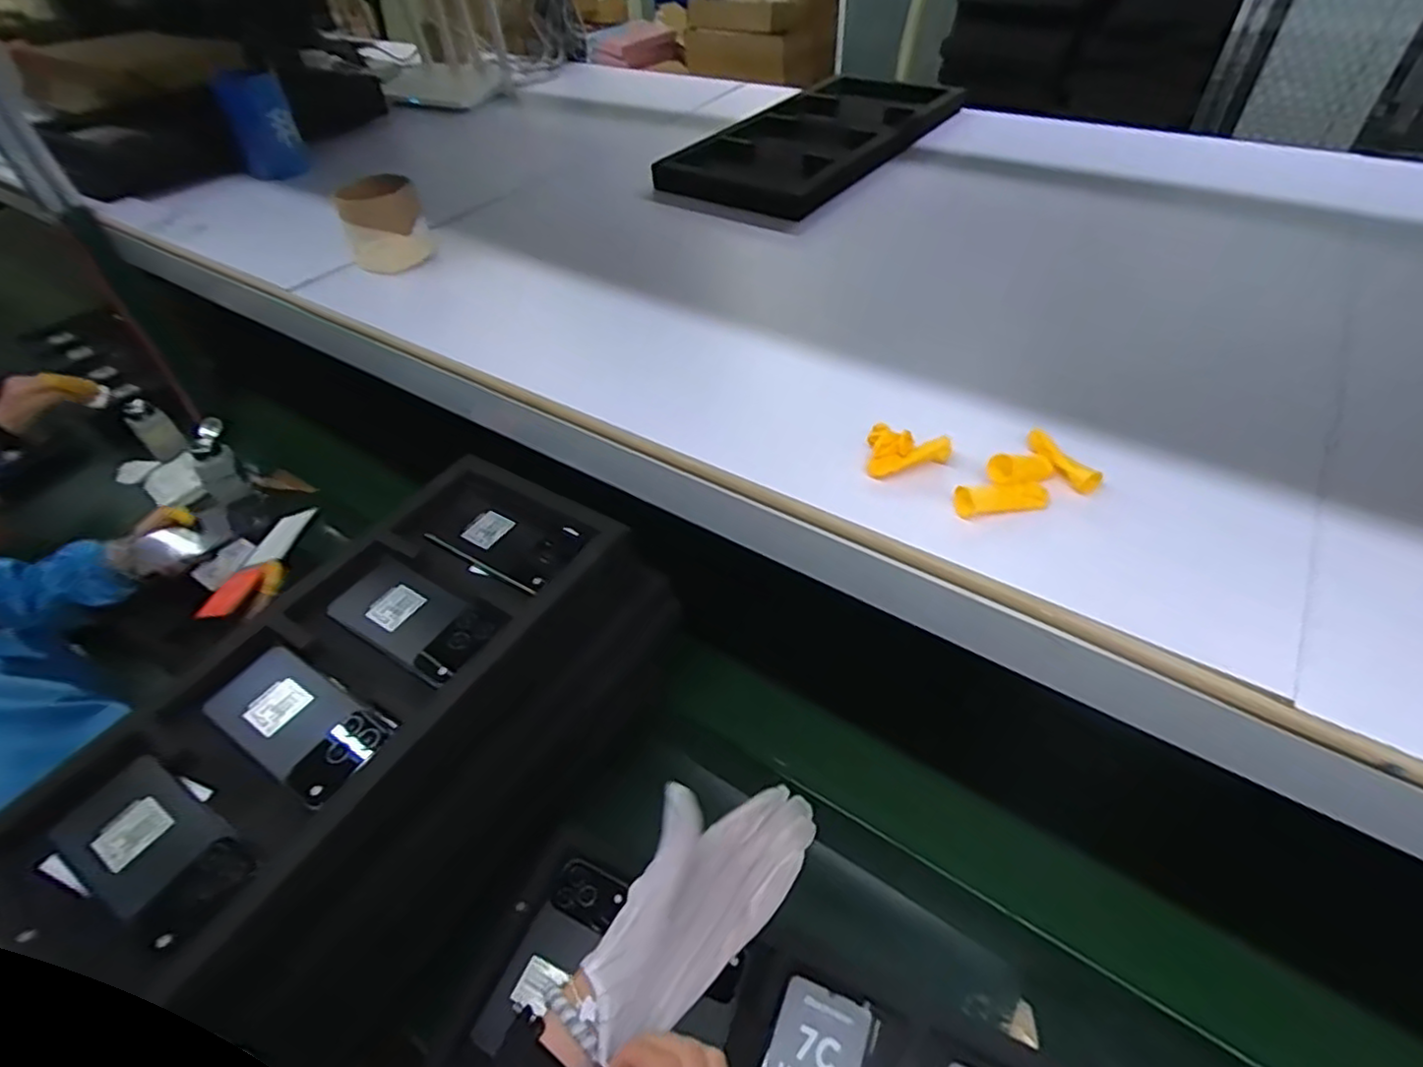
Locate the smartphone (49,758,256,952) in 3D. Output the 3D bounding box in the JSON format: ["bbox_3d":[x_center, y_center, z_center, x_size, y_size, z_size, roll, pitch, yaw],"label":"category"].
[{"bbox_3d":[-0.372,0.212,0.458,0.145,0.014,0.071,21,51,22],"label":"smartphone"}]

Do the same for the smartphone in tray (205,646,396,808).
[{"bbox_3d":[-0.316,0.143,0.521,0.141,0.015,0.070,22,51,23],"label":"smartphone in tray"}]

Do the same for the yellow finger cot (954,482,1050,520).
[{"bbox_3d":[0.187,-0.022,0.437,0.061,0.012,0.019,-6,46,-2],"label":"yellow finger cot"}]

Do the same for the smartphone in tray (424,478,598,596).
[{"bbox_3d":[-0.193,0.001,0.661,0.140,0.014,0.091,25,53,18],"label":"smartphone in tray"}]

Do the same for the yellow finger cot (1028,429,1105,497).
[{"bbox_3d":[0.237,-0.050,0.461,0.015,0.014,0.060,-16,47,-12],"label":"yellow finger cot"}]

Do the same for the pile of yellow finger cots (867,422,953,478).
[{"bbox_3d":[0.136,-0.055,0.469,0.055,0.016,0.039,9,47,13],"label":"pile of yellow finger cots"}]

